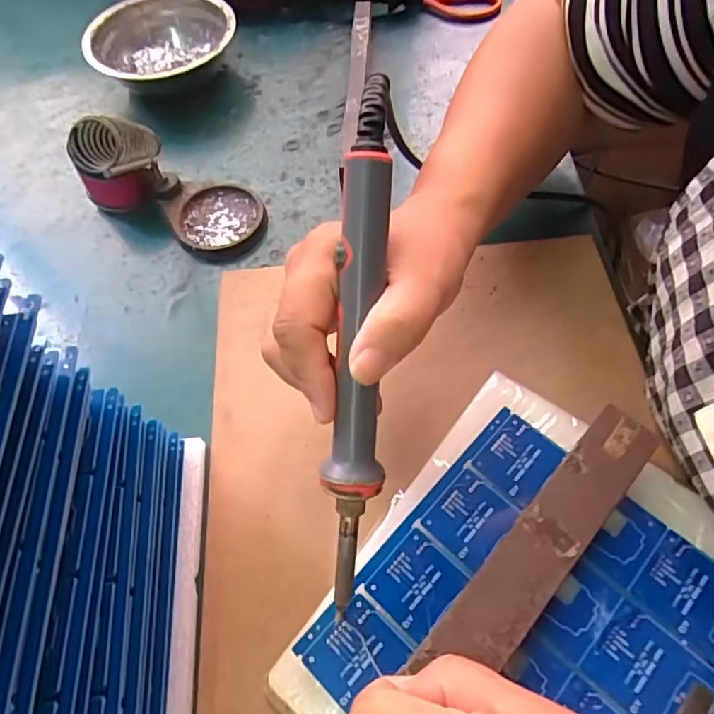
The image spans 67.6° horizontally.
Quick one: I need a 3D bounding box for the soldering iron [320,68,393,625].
[{"bbox_3d":[0.001,0.002,0.217,0.021,0.019,0.216,4,101,4],"label":"soldering iron"}]

